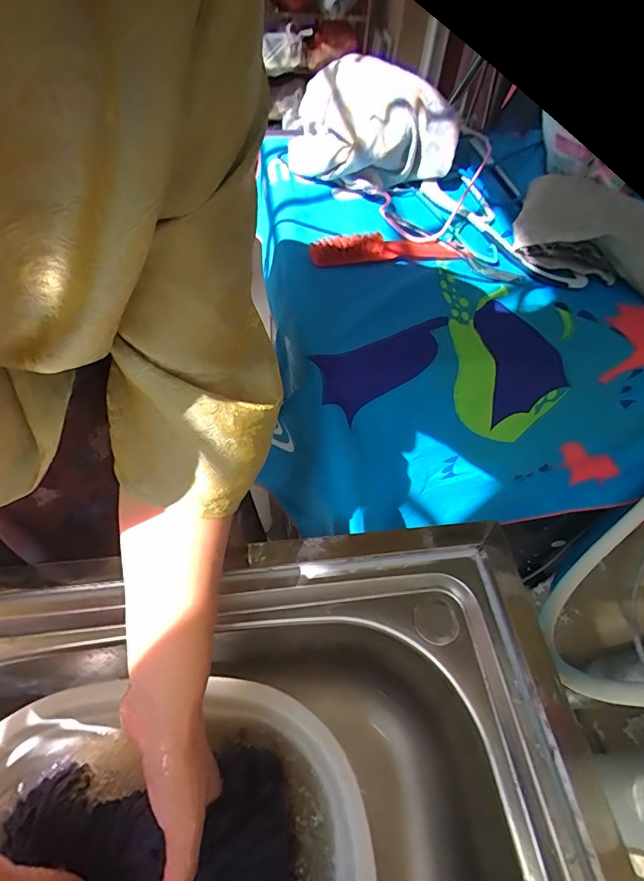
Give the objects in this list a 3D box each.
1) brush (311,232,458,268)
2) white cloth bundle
[{"bbox_3d":[0.067,-0.208,0.498,0.158,0.025,0.043,0,54,-5],"label":"brush"},{"bbox_3d":[0.076,-0.403,0.583,0.189,0.088,0.203,9,54,2],"label":"white cloth bundle"}]

